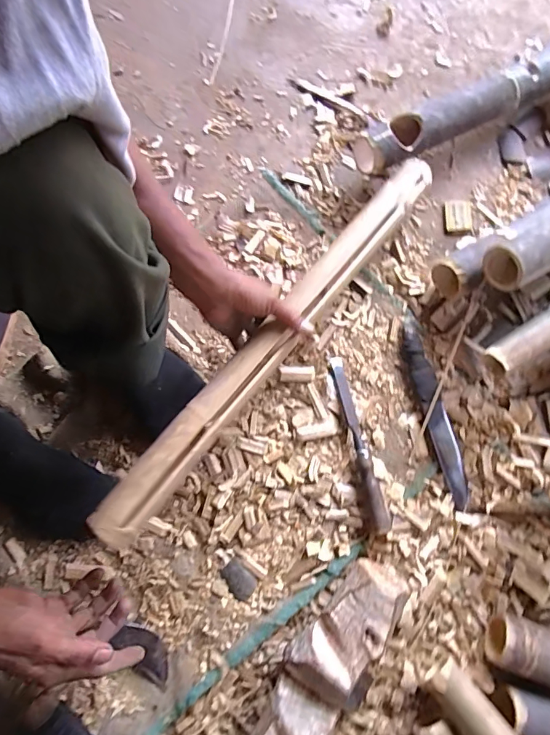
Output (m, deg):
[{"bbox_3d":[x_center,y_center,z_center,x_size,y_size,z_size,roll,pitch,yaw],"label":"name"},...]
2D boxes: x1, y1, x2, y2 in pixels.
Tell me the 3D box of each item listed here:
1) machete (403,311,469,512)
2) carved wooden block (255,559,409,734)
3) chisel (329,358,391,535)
[{"bbox_3d":[0.232,0.056,0.631,0.037,0.019,0.284,-12,76,-5],"label":"machete"},{"bbox_3d":[0.045,0.394,0.519,0.104,0.059,0.336,28,76,5],"label":"carved wooden block"},{"bbox_3d":[0.117,0.100,0.607,0.022,0.037,0.244,-10,76,-5],"label":"chisel"}]

